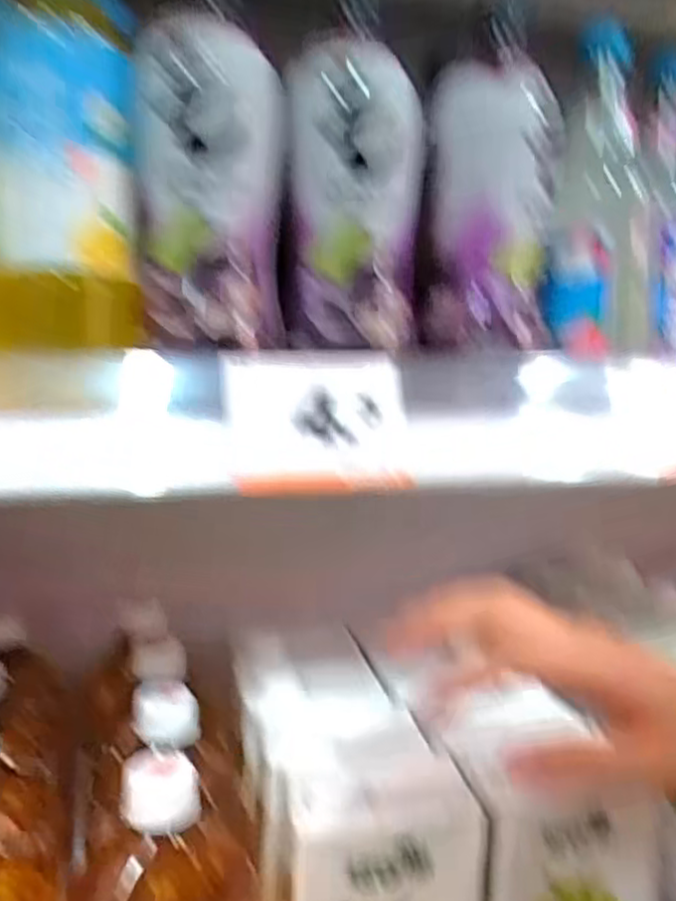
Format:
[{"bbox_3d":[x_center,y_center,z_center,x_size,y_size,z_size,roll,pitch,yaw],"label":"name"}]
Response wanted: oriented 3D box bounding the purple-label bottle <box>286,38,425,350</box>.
[{"bbox_3d":[0.008,-0.124,0.358,0.065,0.141,0.058,1,9,-1],"label":"purple-label bottle"}]

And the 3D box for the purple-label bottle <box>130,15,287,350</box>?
[{"bbox_3d":[-0.059,-0.123,0.337,0.065,0.144,0.047,0,9,-6],"label":"purple-label bottle"}]

